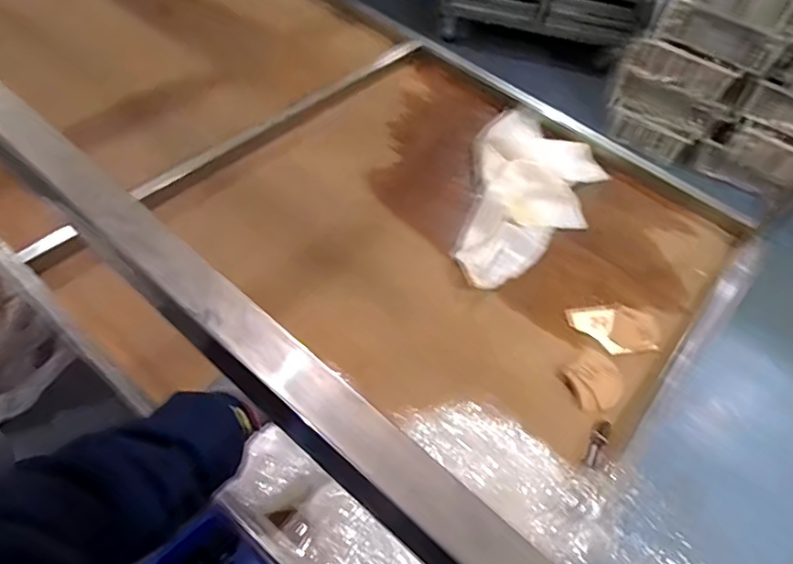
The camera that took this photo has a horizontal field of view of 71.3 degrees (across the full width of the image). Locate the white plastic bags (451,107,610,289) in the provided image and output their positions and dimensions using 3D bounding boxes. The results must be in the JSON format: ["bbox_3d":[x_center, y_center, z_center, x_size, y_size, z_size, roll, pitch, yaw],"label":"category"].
[{"bbox_3d":[0.281,-0.185,1.155,0.260,0.063,0.544,13,52,10],"label":"white plastic bags"}]

